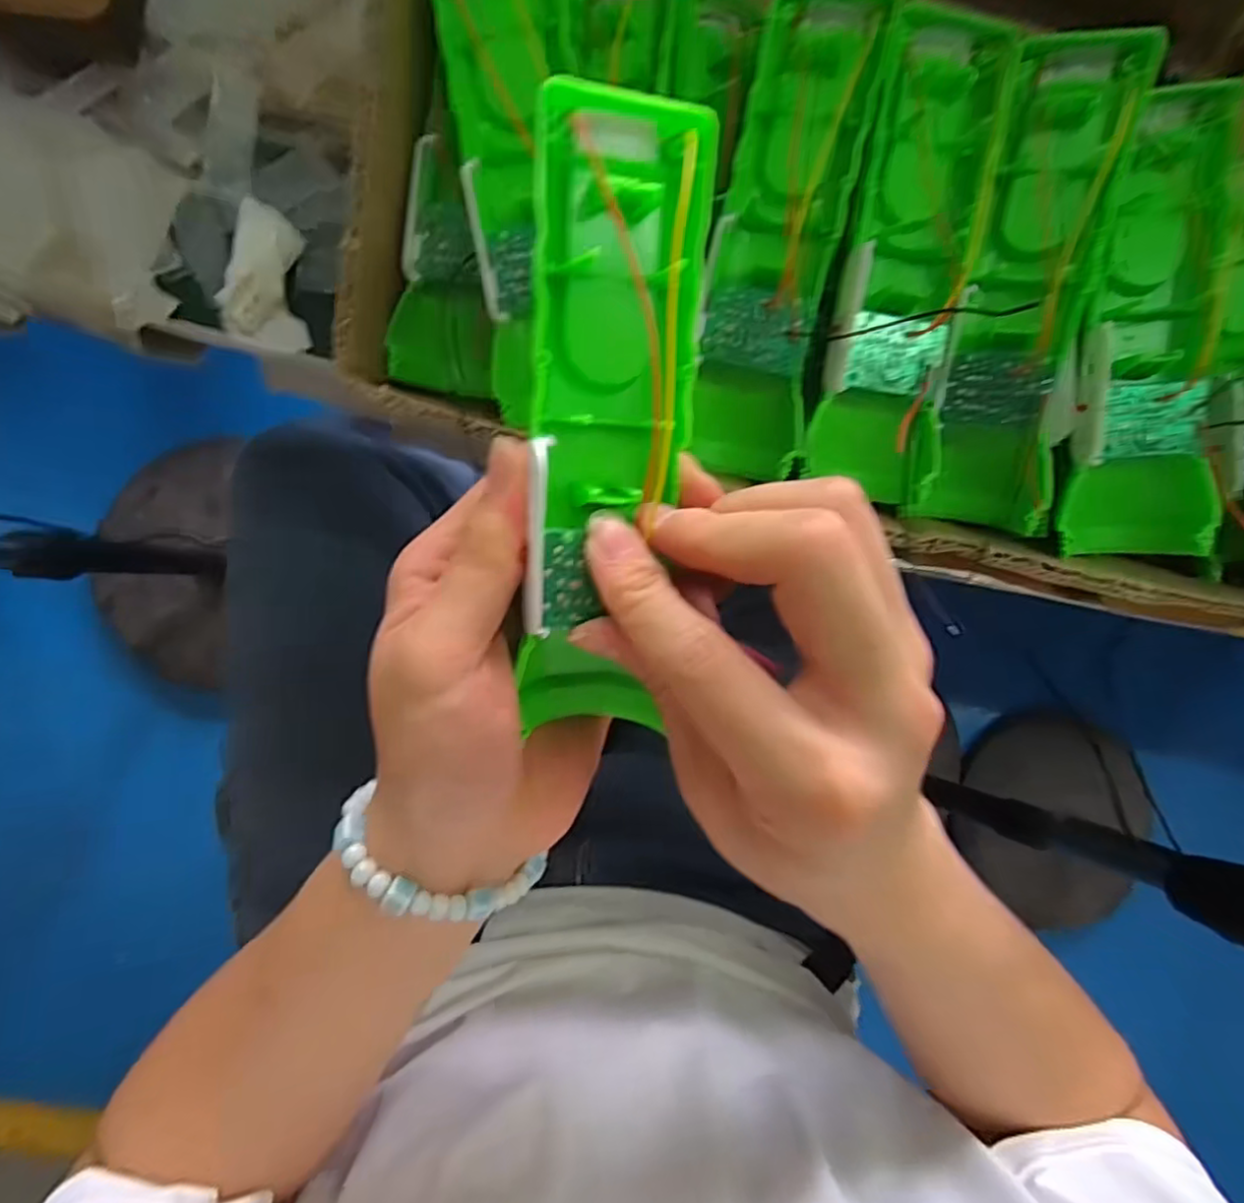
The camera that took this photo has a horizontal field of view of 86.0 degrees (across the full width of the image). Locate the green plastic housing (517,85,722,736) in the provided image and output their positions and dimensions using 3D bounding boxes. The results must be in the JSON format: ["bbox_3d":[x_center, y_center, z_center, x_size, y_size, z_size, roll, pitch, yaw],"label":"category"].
[{"bbox_3d":[-0.005,-0.038,0.172,0.042,0.032,0.158,5,105,-9],"label":"green plastic housing"}]

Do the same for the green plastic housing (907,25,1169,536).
[{"bbox_3d":[0.144,-0.109,0.237,0.048,0.025,0.162,8,101,-9],"label":"green plastic housing"}]

